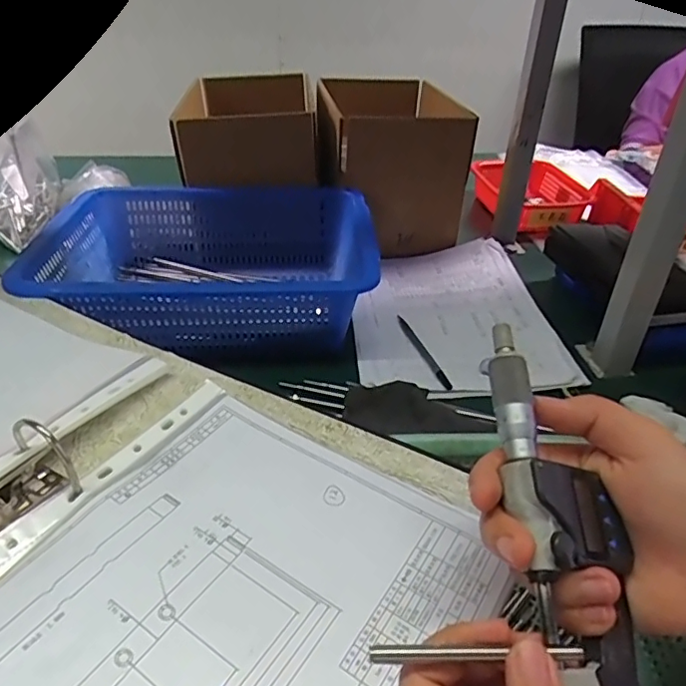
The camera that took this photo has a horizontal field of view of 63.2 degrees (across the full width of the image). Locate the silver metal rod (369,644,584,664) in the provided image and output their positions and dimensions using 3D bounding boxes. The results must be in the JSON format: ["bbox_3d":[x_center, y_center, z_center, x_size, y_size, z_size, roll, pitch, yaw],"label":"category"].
[{"bbox_3d":[0.050,0.116,0.208,0.080,0.004,0.005,1,37,-2],"label":"silver metal rod"}]

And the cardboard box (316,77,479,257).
[{"bbox_3d":[0.062,-0.261,0.811,0.190,0.224,0.238,0,35,-5],"label":"cardboard box"}]

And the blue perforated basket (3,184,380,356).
[{"bbox_3d":[-0.150,-0.086,0.641,0.354,0.103,0.251,-2,35,-7],"label":"blue perforated basket"}]

